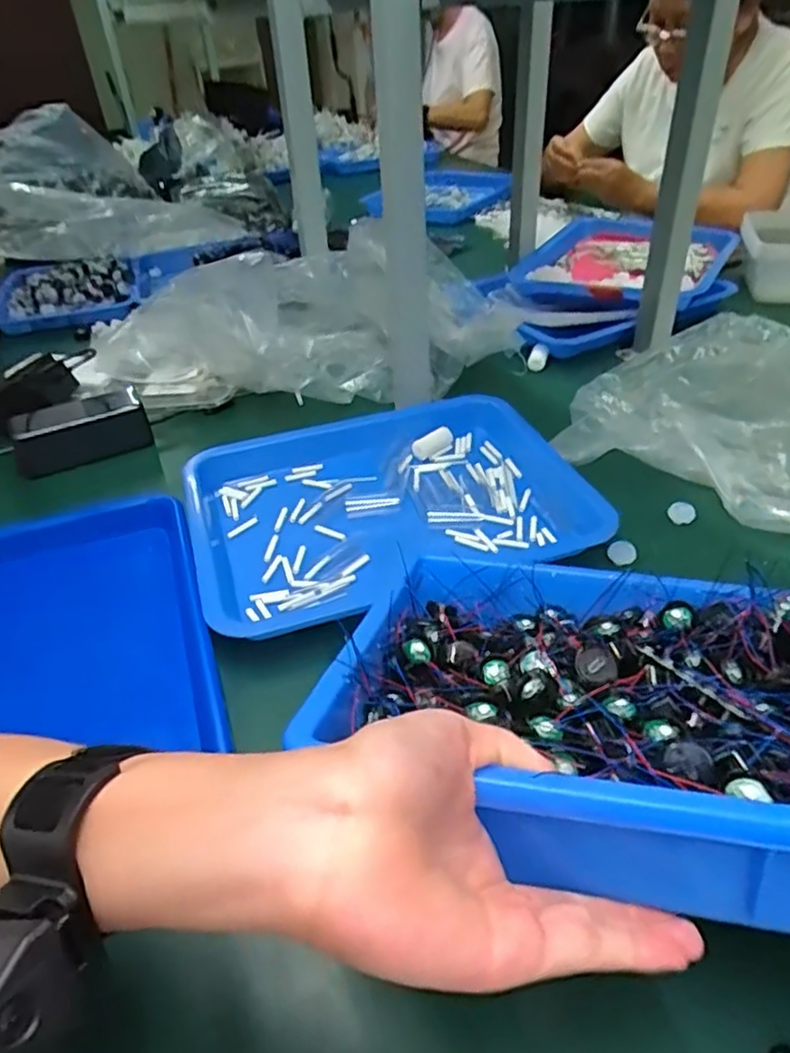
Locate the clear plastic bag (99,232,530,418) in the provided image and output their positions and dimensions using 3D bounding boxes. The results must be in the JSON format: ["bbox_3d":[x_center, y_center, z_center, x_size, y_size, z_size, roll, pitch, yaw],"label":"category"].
[{"bbox_3d":[-0.111,-0.238,0.774,0.448,0.134,0.175,-7,37,-5],"label":"clear plastic bag"}]

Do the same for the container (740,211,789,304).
[{"bbox_3d":[0.587,-0.400,0.997,0.146,0.090,0.131,7,38,13],"label":"container"}]

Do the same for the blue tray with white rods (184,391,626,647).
[{"bbox_3d":[-0.010,-0.024,0.600,0.335,0.050,0.257,-13,38,-13],"label":"blue tray with white rods"}]

